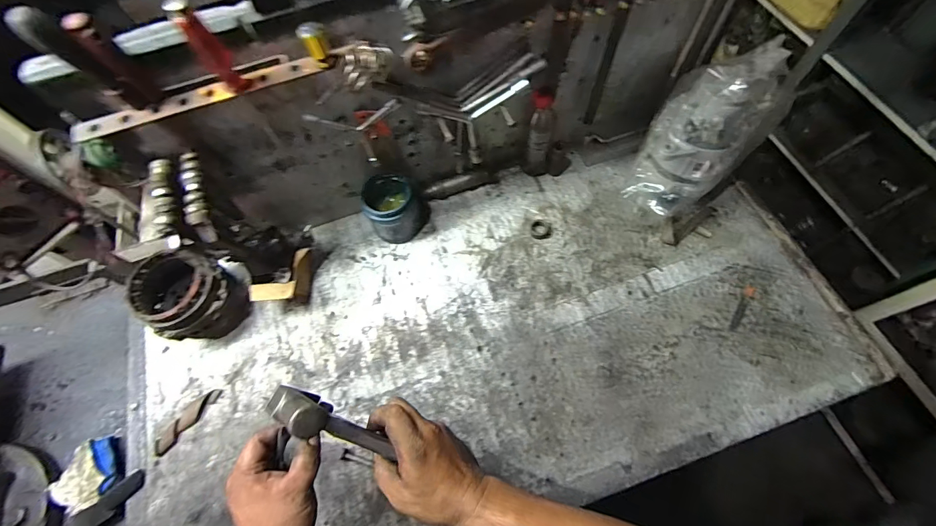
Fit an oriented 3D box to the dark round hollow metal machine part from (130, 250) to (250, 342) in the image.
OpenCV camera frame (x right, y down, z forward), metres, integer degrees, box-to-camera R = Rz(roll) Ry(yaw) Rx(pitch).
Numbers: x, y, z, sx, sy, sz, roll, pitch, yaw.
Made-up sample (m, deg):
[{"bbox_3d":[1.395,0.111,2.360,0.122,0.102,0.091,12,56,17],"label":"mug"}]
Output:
[{"bbox_3d":[-0.448,0.048,0.669,0.128,0.128,0.137,-1,65,3],"label":"dark round hollow metal machine part"}]

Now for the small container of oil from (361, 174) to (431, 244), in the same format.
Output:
[{"bbox_3d":[-0.130,-0.100,0.735,0.100,0.097,0.093,-34,68,-12],"label":"small container of oil"}]

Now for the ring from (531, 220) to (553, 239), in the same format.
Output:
[{"bbox_3d":[0.133,-0.060,0.734,0.038,0.009,0.034,12,66,9],"label":"ring"}]

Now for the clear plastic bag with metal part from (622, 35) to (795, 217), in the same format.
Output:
[{"bbox_3d":[0.346,-0.183,0.628,0.133,0.300,0.148,31,70,16],"label":"clear plastic bag with metal part"}]

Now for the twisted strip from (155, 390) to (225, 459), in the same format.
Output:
[{"bbox_3d":[-0.442,0.245,0.643,0.033,0.007,0.117,37,72,18],"label":"twisted strip"}]

